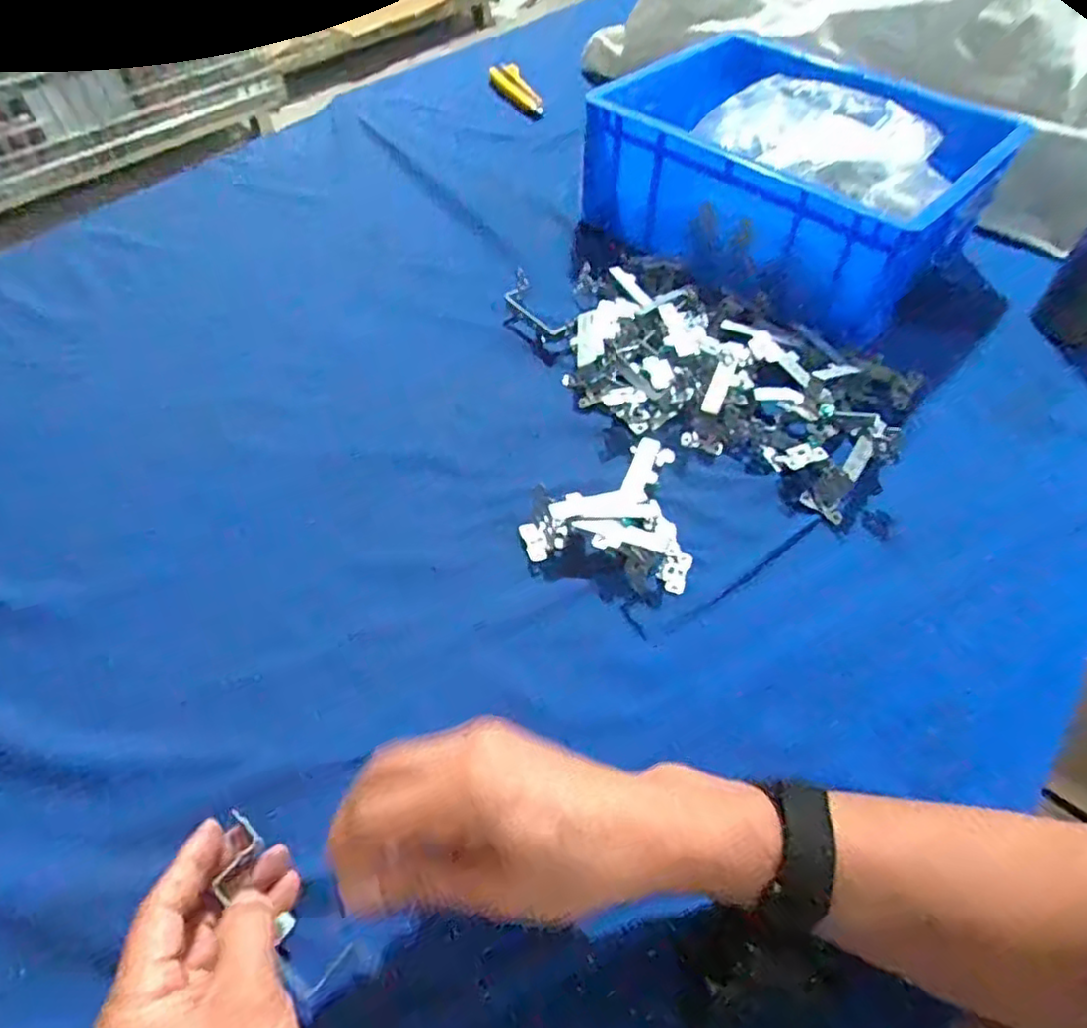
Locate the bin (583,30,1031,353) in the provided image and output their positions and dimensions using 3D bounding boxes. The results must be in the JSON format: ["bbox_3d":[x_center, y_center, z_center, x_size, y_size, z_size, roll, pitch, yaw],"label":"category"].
[{"bbox_3d":[0.227,-0.333,0.678,0.340,0.133,0.248,38,61,25],"label":"bin"}]

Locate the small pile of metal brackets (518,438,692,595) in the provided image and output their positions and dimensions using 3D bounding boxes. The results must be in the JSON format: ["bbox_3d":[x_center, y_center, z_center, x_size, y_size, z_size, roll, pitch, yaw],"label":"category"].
[{"bbox_3d":[0.045,-0.004,0.506,0.114,0.040,0.128,1,53,0],"label":"small pile of metal brackets"}]

